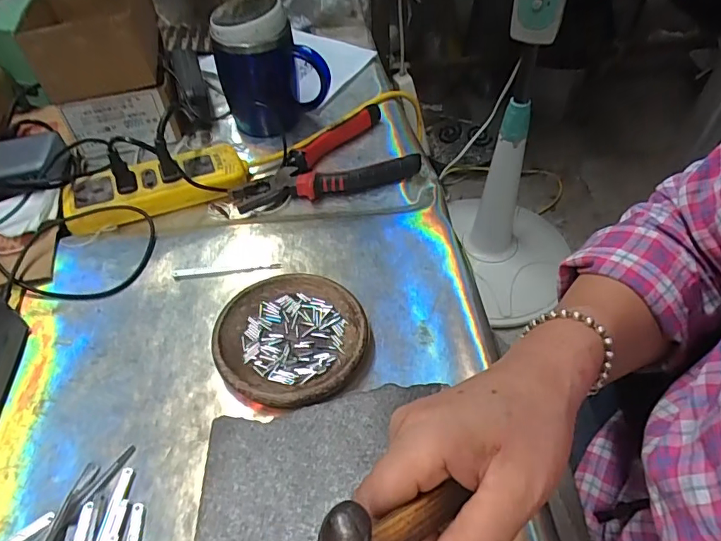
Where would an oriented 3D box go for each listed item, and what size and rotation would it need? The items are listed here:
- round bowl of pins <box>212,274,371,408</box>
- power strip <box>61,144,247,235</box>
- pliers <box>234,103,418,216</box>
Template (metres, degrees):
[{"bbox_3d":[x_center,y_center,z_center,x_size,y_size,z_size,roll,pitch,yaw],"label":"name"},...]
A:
[{"bbox_3d":[-0.052,0.052,0.386,0.112,0.017,0.108,-1,49,2],"label":"round bowl of pins"},{"bbox_3d":[-0.207,-0.087,0.511,0.175,0.027,0.061,-18,51,-13],"label":"power strip"},{"bbox_3d":[-0.041,-0.115,0.538,0.199,0.018,0.107,-26,53,-18],"label":"pliers"}]

